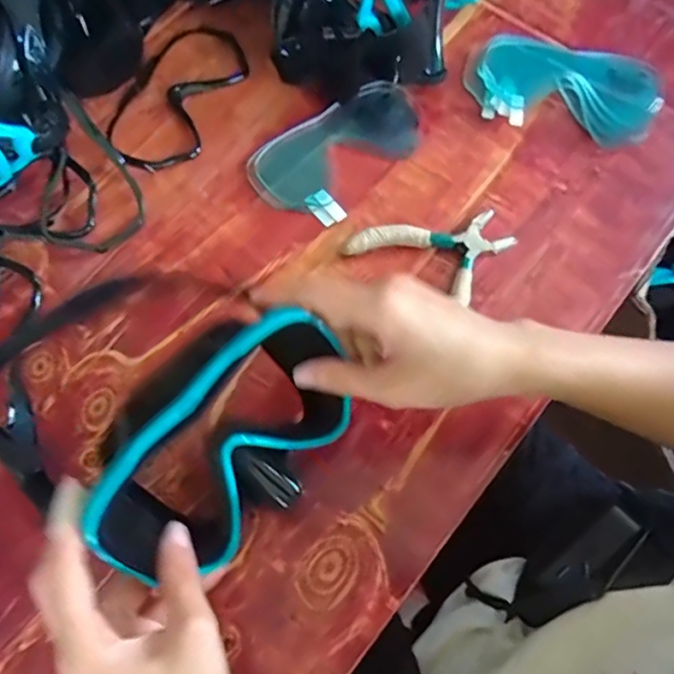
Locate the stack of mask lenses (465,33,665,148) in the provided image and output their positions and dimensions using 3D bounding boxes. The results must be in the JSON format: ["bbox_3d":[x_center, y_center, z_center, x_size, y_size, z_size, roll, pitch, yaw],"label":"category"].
[{"bbox_3d":[0.200,-0.224,0.508,0.162,0.025,0.101,11,68,2],"label":"stack of mask lenses"}]

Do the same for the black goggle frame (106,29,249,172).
[{"bbox_3d":[-0.137,-0.212,0.496,0.082,0.012,0.169,20,69,5],"label":"black goggle frame"}]

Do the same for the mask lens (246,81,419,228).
[{"bbox_3d":[0.003,-0.162,0.482,0.088,0.017,0.153,39,72,12],"label":"mask lens"}]

